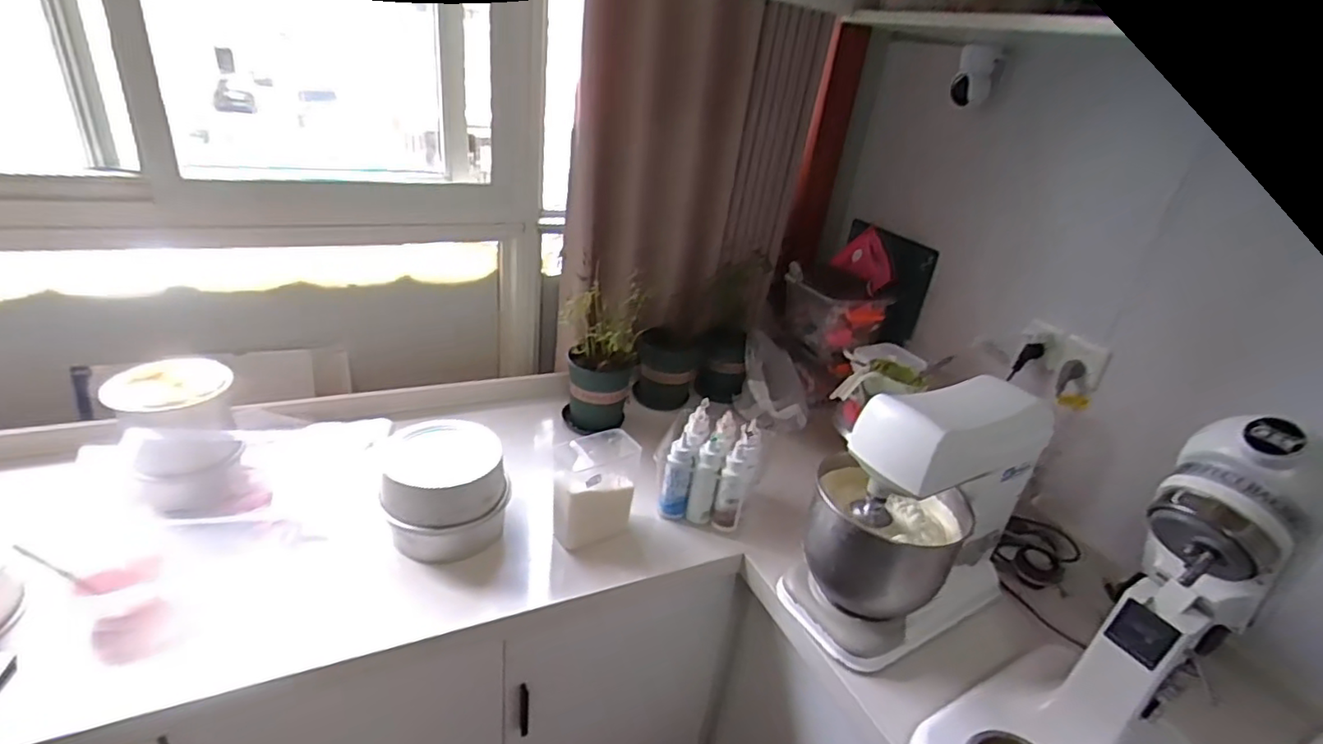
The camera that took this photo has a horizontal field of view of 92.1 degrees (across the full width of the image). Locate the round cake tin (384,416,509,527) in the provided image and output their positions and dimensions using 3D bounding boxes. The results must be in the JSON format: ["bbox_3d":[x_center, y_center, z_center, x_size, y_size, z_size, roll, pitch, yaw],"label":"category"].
[{"bbox_3d":[-0.365,0.161,1.078,0.193,0.088,0.204,-3,29,-20],"label":"round cake tin"}]

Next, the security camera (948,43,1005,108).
[{"bbox_3d":[0.616,-0.580,1.249,0.076,0.105,0.076,13,28,11],"label":"security camera"}]

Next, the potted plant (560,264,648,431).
[{"bbox_3d":[-0.131,-0.058,1.433,0.156,0.356,0.172,9,27,2],"label":"potted plant"}]

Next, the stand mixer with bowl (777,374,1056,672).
[{"bbox_3d":[0.401,0.206,1.009,0.357,0.390,0.234,-17,36,-40],"label":"stand mixer with bowl"}]

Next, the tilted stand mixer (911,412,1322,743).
[{"bbox_3d":[0.564,0.303,0.750,0.398,0.522,0.234,-8,31,-29],"label":"tilted stand mixer"}]

